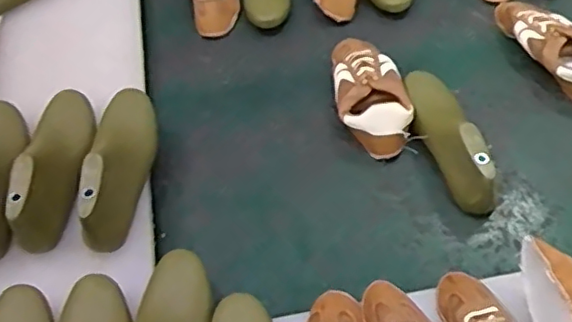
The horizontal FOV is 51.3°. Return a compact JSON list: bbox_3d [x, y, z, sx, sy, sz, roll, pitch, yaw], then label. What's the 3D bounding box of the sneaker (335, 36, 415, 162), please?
[{"bbox_3d":[0.127,-0.117,0.925,0.099,0.086,0.242,-7,53,0],"label":"sneaker"}]

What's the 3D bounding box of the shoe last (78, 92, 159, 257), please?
[{"bbox_3d":[-0.219,-0.008,0.783,0.075,0.077,0.231,-2,53,4],"label":"shoe last"}]

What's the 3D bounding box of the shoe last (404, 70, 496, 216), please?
[{"bbox_3d":[0.230,-0.042,0.861,0.068,0.083,0.248,-14,54,-5],"label":"shoe last"}]

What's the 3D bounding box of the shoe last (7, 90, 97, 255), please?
[{"bbox_3d":[-0.307,-0.011,0.776,0.081,0.091,0.239,-3,53,3],"label":"shoe last"}]

